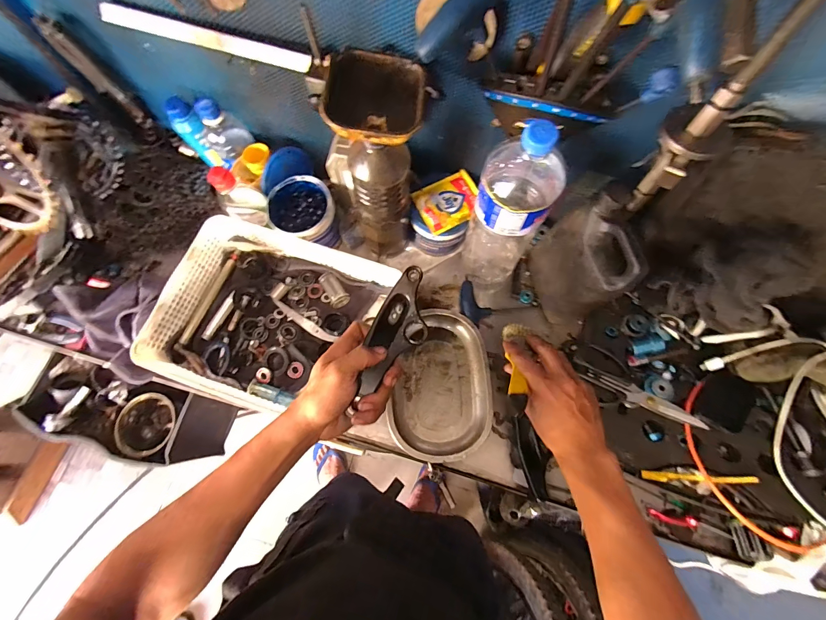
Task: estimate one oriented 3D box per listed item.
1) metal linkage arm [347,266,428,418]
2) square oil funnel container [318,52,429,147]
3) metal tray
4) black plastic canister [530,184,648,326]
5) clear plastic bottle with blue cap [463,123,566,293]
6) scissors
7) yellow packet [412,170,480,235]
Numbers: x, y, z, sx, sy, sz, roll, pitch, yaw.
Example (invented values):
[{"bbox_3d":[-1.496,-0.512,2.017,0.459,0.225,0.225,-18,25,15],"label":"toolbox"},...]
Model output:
[{"bbox_3d":[-0.016,0.026,0.427,0.058,0.034,0.149,19,80,7],"label":"metal linkage arm"},{"bbox_3d":[-0.036,-0.198,0.363,0.094,0.052,0.090,2,73,2],"label":"square oil funnel container"},{"bbox_3d":[0.045,0.112,0.565,0.150,0.043,0.222,8,73,4],"label":"metal tray"},{"bbox_3d":[0.249,-0.060,0.528,0.099,0.183,0.123,-7,73,-1],"label":"black plastic canister"},{"bbox_3d":[0.123,-0.116,0.487,0.097,0.311,0.080,19,74,7],"label":"clear plastic bottle with blue cap"},{"bbox_3d":[0.300,0.120,0.498,0.168,0.017,0.043,25,75,8],"label":"scissors"},{"bbox_3d":[0.055,-0.166,0.562,0.094,0.009,0.083,-23,74,-6],"label":"yellow packet"}]

